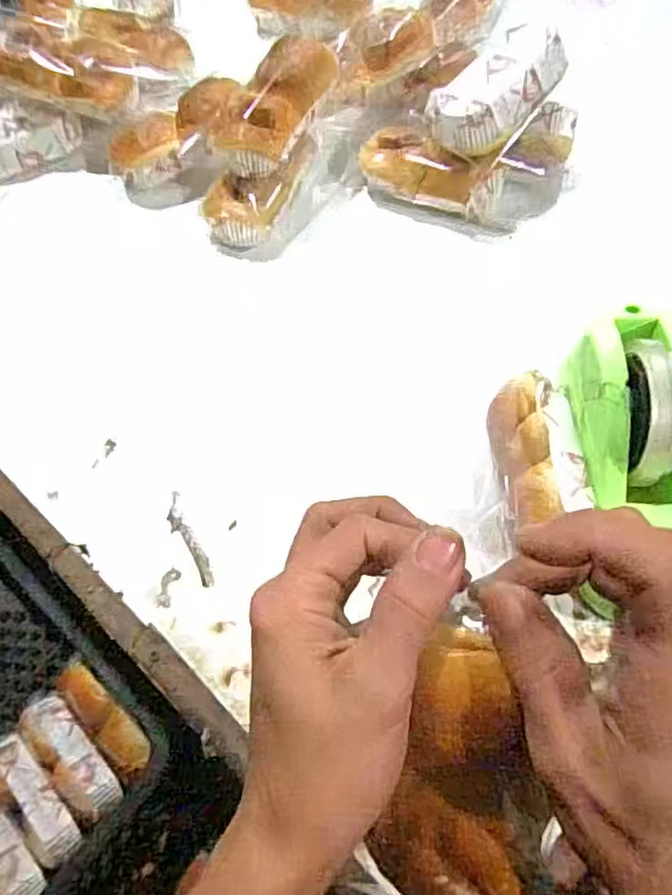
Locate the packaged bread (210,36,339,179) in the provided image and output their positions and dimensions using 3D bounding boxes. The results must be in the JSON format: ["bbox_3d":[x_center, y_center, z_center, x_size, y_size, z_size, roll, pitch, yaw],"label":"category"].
[{"bbox_3d":[-0.055,-0.311,0.569,0.075,0.048,0.129,20,68,13],"label":"packaged bread"}]

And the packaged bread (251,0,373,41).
[{"bbox_3d":[-0.036,-0.504,0.724,0.155,0.047,0.063,27,69,16],"label":"packaged bread"}]

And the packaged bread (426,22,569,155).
[{"bbox_3d":[0.144,-0.315,0.554,0.073,0.043,0.135,39,73,19],"label":"packaged bread"}]

